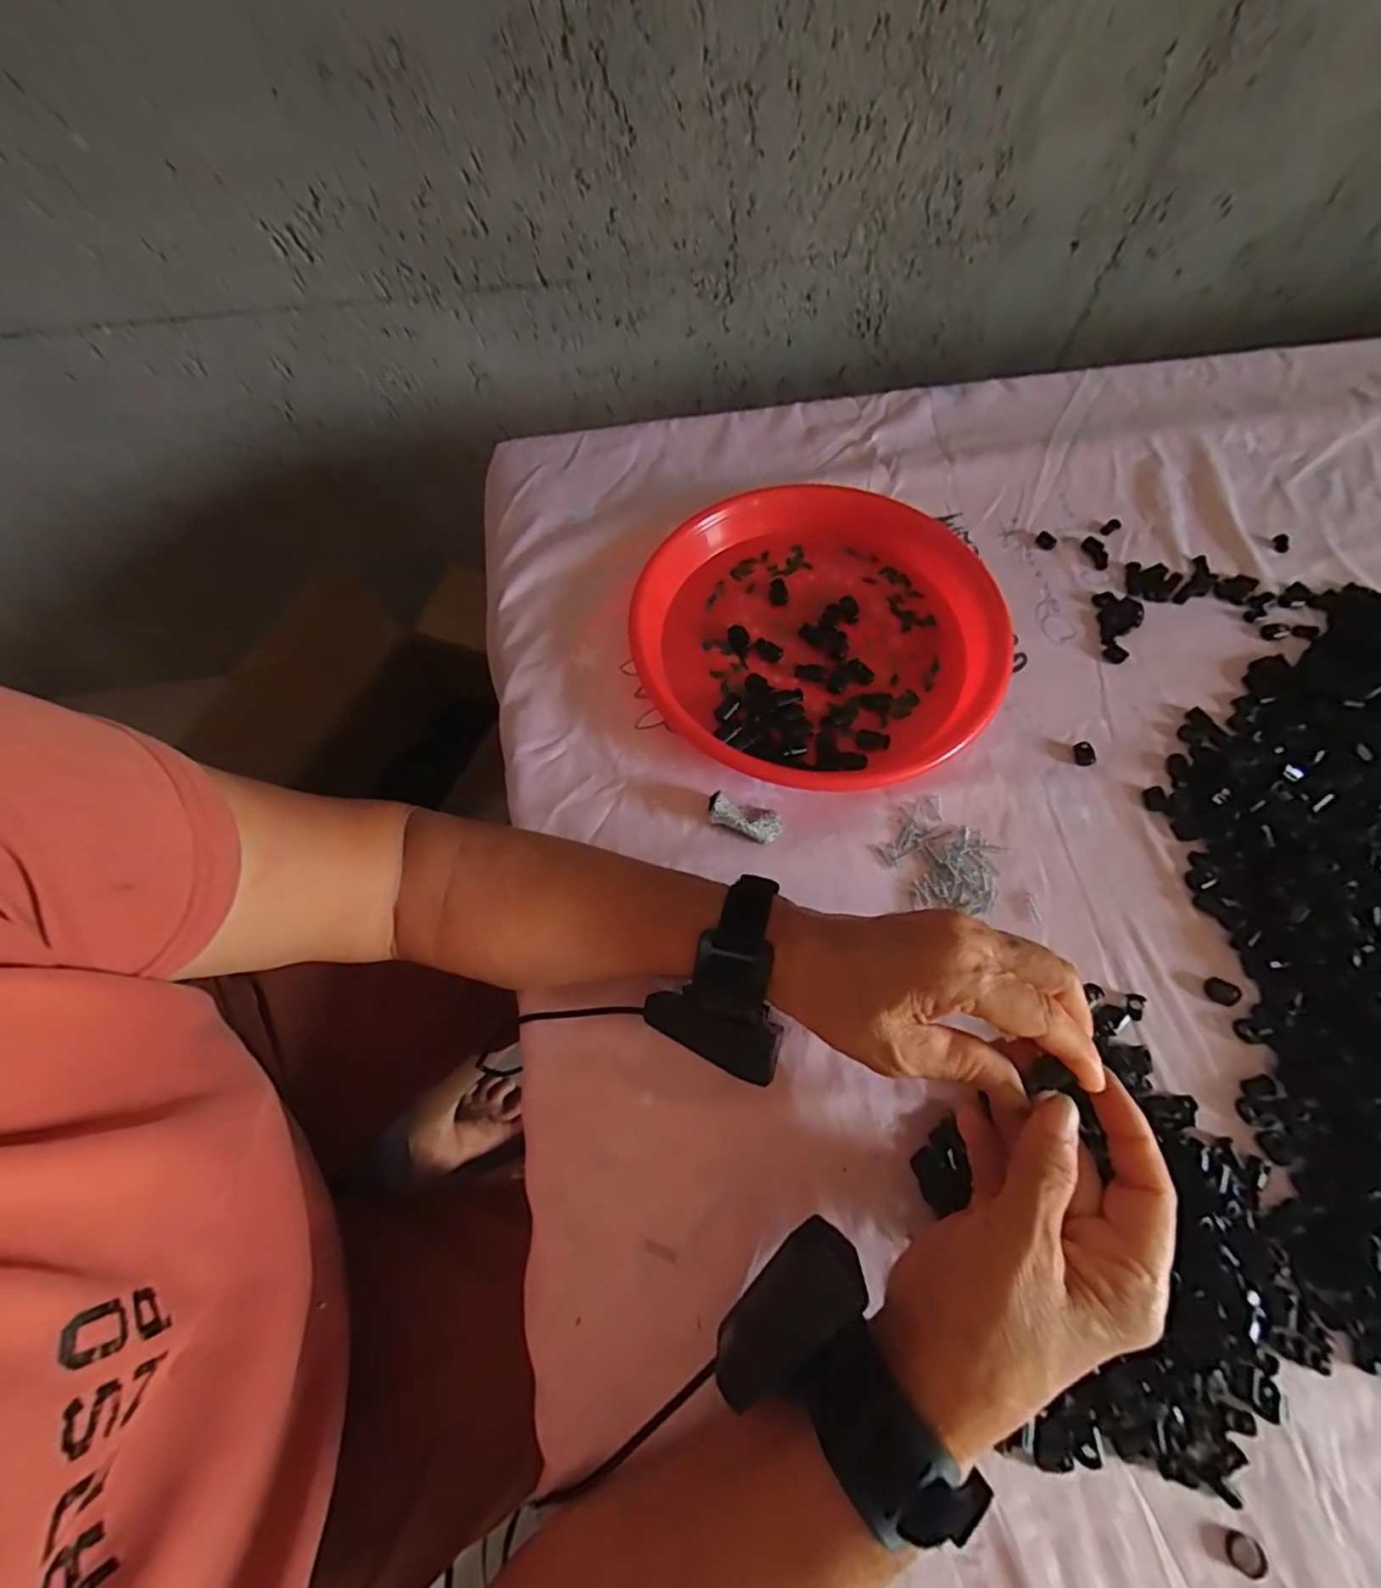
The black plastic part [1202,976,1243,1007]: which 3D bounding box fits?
[{"bbox_3d":[0.300,0.111,0.353,0.015,0.005,0.016,-17,66,-7],"label":"black plastic part"}]

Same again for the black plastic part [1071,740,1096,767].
[{"bbox_3d":[0.263,-0.027,0.417,0.014,0.004,0.017,-1,66,1],"label":"black plastic part"}]

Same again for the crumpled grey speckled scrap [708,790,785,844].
[{"bbox_3d":[0.034,0.015,0.391,0.047,0.015,0.022,20,67,-5],"label":"crumpled grey speckled scrap"}]

